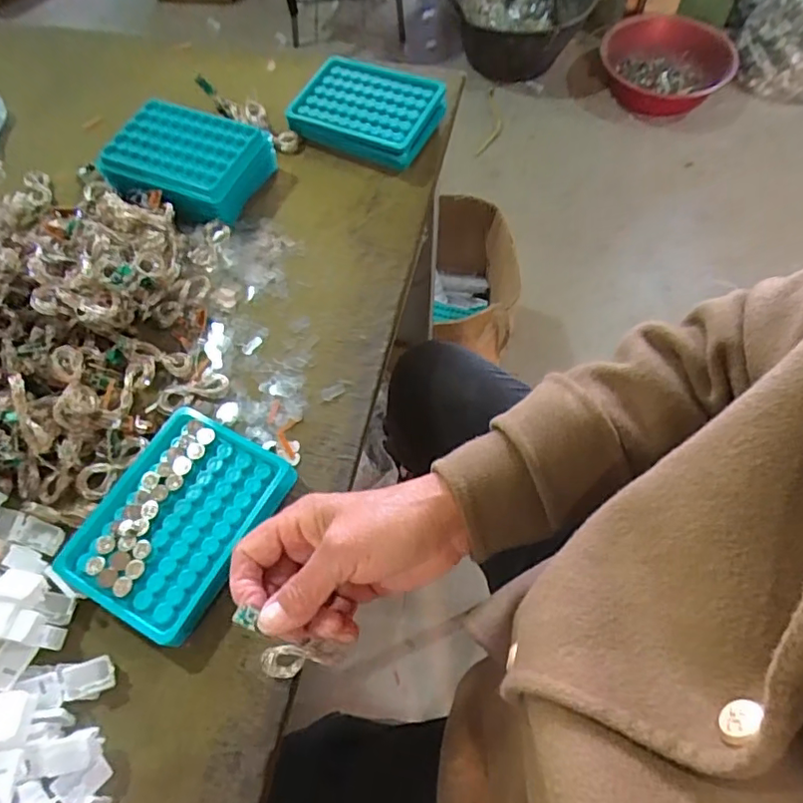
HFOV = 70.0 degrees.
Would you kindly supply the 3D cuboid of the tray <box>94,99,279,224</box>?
[{"bbox_3d":[-0.191,-0.213,0.517,0.126,0.043,0.095,18,64,9],"label":"tray"}]

